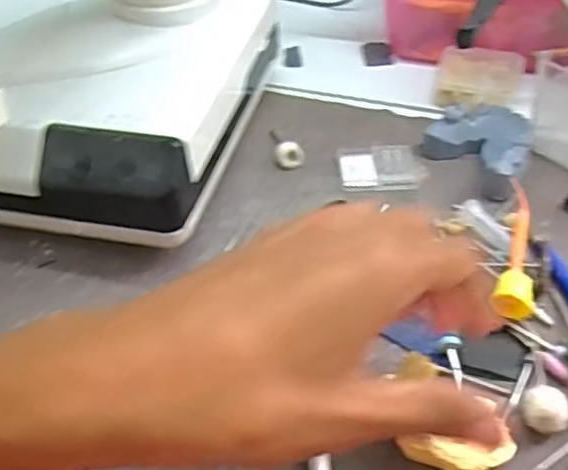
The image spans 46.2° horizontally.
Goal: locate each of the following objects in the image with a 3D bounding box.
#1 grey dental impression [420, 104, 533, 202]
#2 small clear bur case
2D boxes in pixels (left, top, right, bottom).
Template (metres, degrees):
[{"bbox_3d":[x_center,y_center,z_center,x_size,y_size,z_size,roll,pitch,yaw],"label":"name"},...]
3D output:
[{"bbox_3d":[0.125,-0.057,0.402,0.056,0.023,0.063,-29,49,-25],"label":"grey dental impression"},{"bbox_3d":[0.059,-0.041,0.403,0.050,0.005,0.037,-1,44,2],"label":"small clear bur case"}]

